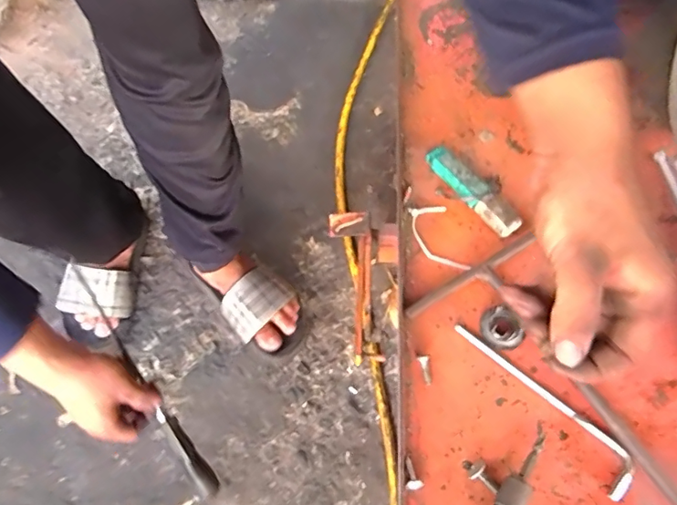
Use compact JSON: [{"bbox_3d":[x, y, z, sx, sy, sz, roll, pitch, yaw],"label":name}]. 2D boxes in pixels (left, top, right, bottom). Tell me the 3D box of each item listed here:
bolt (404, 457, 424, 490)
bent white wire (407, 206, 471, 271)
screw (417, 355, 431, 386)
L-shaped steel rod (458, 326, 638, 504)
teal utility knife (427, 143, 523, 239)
[{"bbox_3d":[0.049,0.150,0.344,0.012,0.008,0.020,-11,47,-5],"label":"bolt"},{"bbox_3d":[0.084,-0.012,0.434,0.034,0.006,0.066,-12,61,-5],"label":"bent white wire"},{"bbox_3d":[0.065,0.087,0.378,0.008,0.007,0.022,-9,85,-3],"label":"screw"},{"bbox_3d":[0.150,0.104,0.371,0.030,0.006,0.151,-34,66,-16],"label":"L-shaped steel rod"},{"bbox_3d":[0.115,-0.056,0.445,0.020,0.026,0.106,-28,64,-13],"label":"teal utility knife"}]

